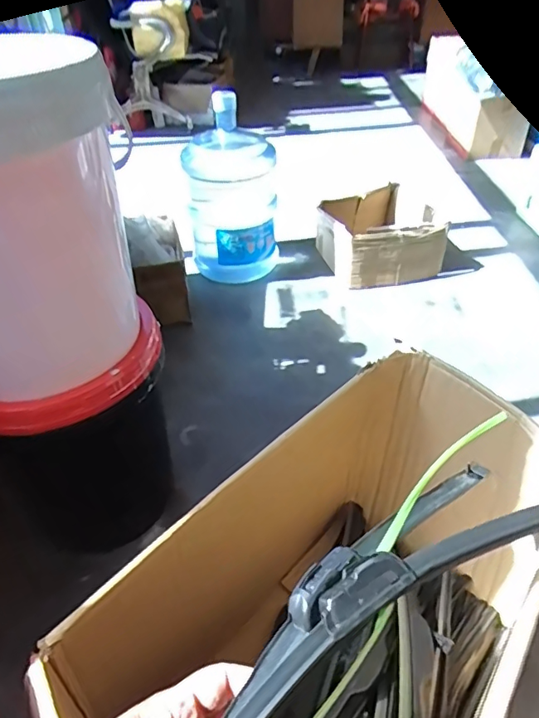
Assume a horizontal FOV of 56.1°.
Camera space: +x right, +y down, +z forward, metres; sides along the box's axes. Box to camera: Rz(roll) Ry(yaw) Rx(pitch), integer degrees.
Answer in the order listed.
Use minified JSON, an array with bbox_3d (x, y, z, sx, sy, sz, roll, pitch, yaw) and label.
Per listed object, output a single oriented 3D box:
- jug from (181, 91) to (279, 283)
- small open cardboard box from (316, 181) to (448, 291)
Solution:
[{"bbox_3d":[-0.109,-0.465,1.421,0.246,0.434,0.223,-7,40,-6],"label":"jug"},{"bbox_3d":[0.323,-0.368,1.516,0.310,0.154,0.345,-7,40,-6],"label":"small open cardboard box"}]

